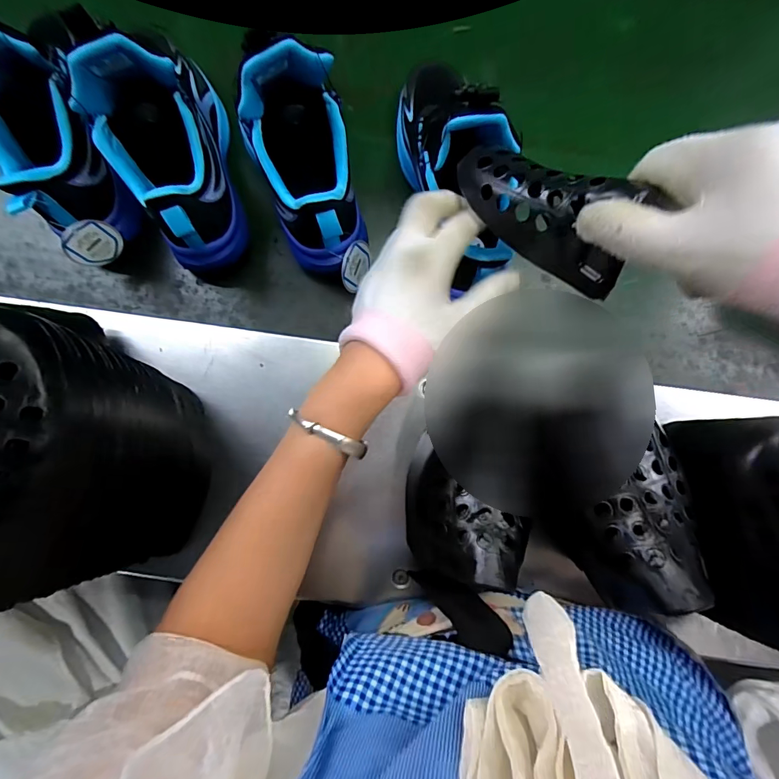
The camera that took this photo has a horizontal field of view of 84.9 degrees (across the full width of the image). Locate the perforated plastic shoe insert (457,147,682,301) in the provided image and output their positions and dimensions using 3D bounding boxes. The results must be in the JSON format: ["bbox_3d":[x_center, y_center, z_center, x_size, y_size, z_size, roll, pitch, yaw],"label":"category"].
[{"bbox_3d":[0.089,-0.115,0.257,0.038,0.053,0.129,-39,67,-6],"label":"perforated plastic shoe insert"}]

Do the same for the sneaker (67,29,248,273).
[{"bbox_3d":[-0.196,-0.218,0.367,0.093,0.154,0.225,-22,85,-4],"label":"sneaker"}]

